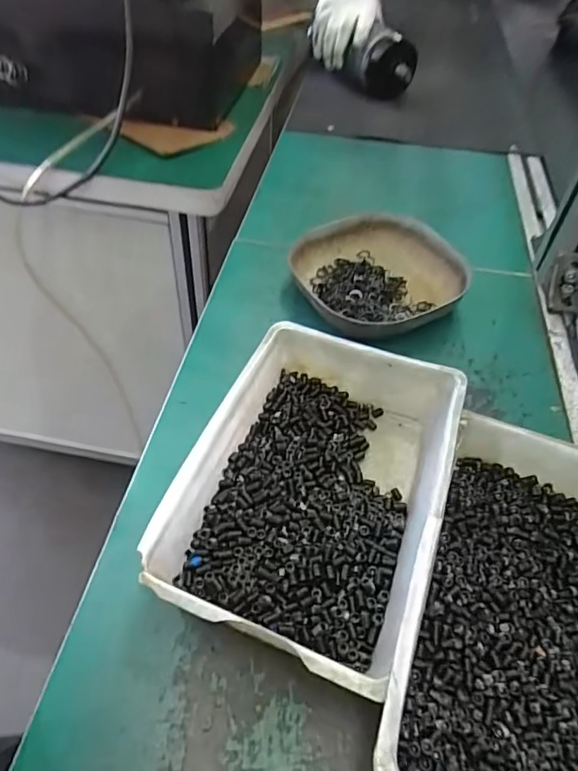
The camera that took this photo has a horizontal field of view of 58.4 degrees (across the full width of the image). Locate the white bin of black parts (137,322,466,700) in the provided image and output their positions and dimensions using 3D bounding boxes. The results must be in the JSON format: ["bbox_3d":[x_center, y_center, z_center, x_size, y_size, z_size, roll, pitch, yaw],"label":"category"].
[{"bbox_3d":[0.017,0.060,0.315,0.138,0.054,0.198,18,52,13],"label":"white bin of black parts"}]

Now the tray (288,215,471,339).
[{"bbox_3d":[0.079,-0.102,0.470,0.145,0.030,0.141,-27,56,-22],"label":"tray"}]

